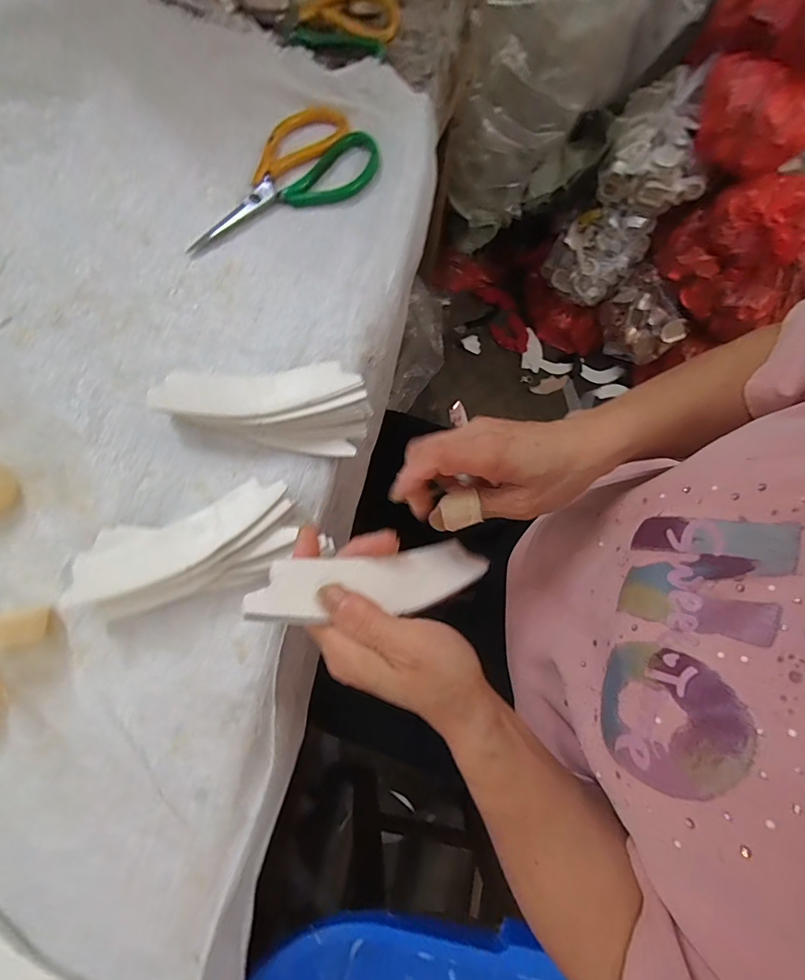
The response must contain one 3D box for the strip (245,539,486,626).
[{"bbox_3d":[-0.009,0.052,0.250,0.156,0.013,0.036,0,75,-37],"label":"strip"}]

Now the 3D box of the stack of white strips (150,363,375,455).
[{"bbox_3d":[-0.106,-0.068,0.344,0.155,0.034,0.063,8,78,0],"label":"stack of white strips"}]

